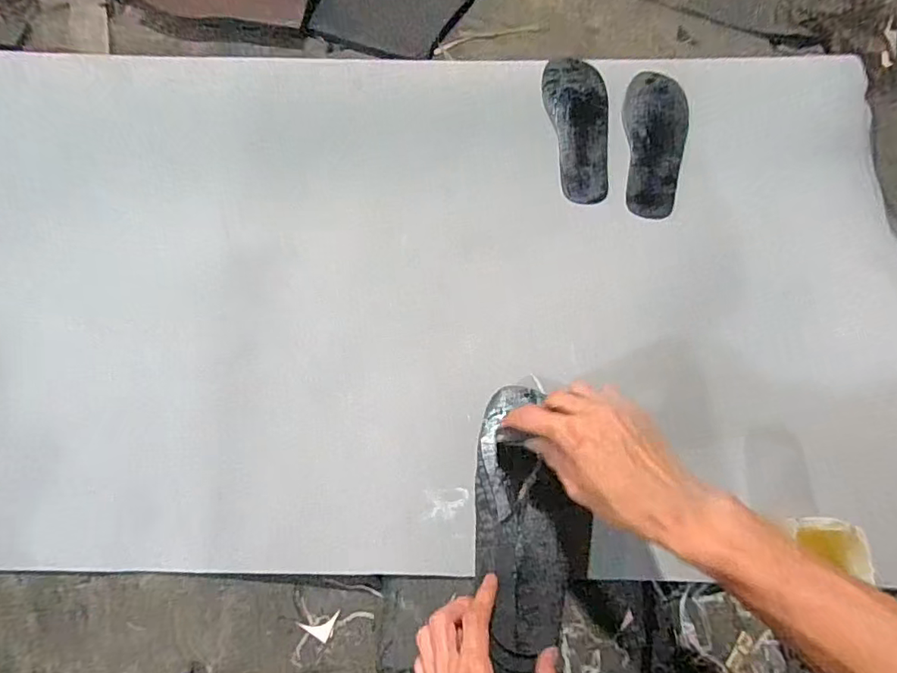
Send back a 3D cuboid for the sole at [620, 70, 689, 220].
[{"bbox_3d":[0.289,-0.272,0.745,0.087,0.011,0.225,6,79,3],"label":"sole"}]

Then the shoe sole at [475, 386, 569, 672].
[{"bbox_3d":[0.066,0.173,0.496,0.079,0.034,0.252,-3,68,-1],"label":"shoe sole"}]

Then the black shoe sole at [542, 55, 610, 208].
[{"bbox_3d":[0.185,-0.295,0.751,0.085,0.008,0.224,-4,79,-1],"label":"black shoe sole"}]

